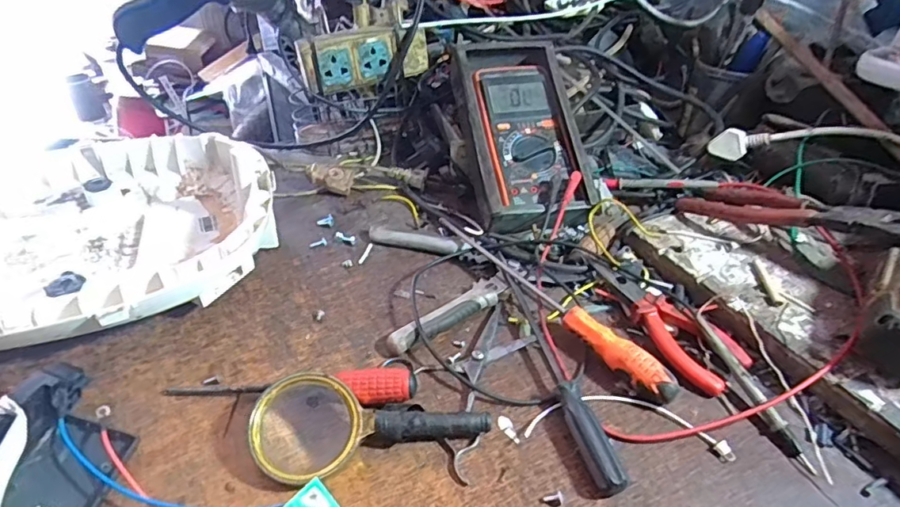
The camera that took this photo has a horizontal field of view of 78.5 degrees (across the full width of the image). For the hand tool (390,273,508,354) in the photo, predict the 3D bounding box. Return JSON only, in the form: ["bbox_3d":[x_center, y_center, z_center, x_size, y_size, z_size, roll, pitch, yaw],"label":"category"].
[{"bbox_3d":[0.006,0.047,0.449,0.123,0.013,0.025,-31,47,-32],"label":"hand tool"}]

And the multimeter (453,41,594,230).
[{"bbox_3d":[0.072,-0.130,0.571,0.111,0.038,0.219,-4,66,-4],"label":"multimeter"}]

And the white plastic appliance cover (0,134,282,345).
[{"bbox_3d":[-0.324,-0.010,0.472,0.332,0.062,0.261,-8,39,-9],"label":"white plastic appliance cover"}]

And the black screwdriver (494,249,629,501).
[{"bbox_3d":[0.075,0.077,0.416,0.020,0.020,0.222,-9,40,-9],"label":"black screwdriver"}]

